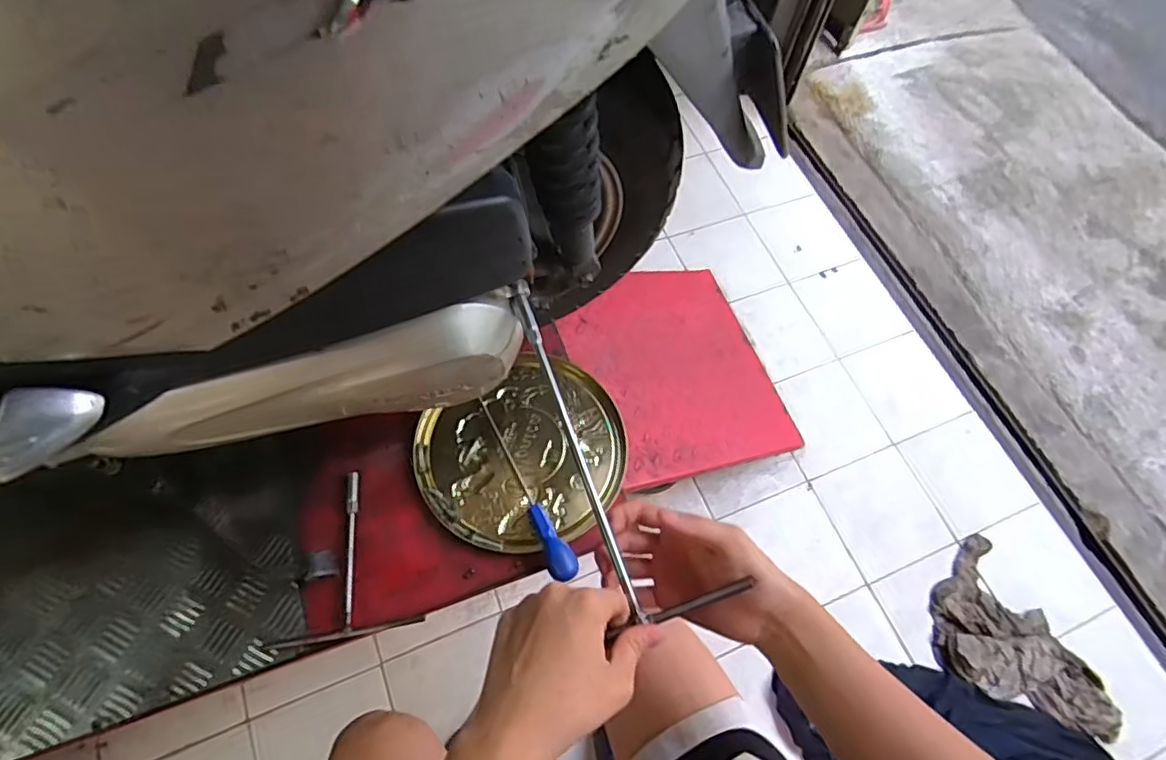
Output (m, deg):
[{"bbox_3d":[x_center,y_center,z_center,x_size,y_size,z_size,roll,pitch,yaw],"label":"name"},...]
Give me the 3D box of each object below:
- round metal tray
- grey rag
[{"bbox_3d":[-0.068,0.091,0.770,0.252,0.019,0.229,-34,71,-18],"label":"round metal tray"},{"bbox_3d":[0.711,0.454,1.006,0.211,0.038,0.333,-27,69,-15],"label":"grey rag"}]

